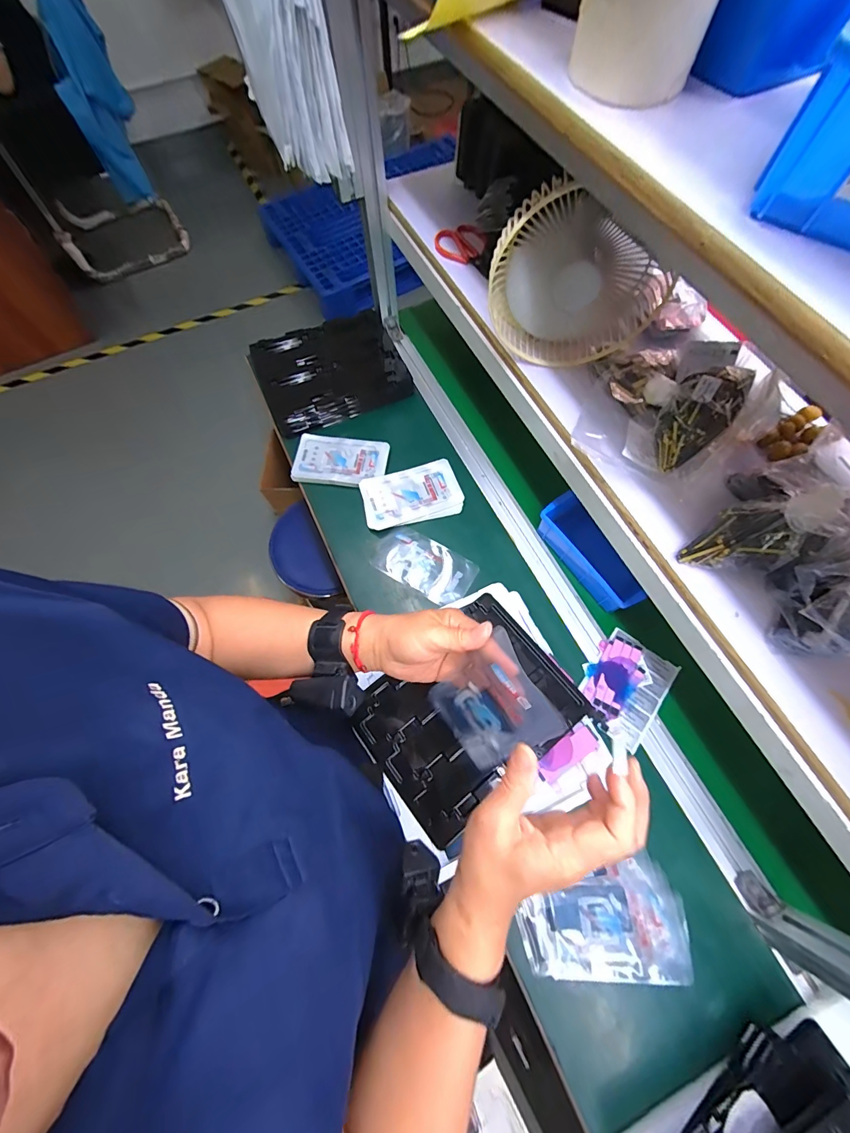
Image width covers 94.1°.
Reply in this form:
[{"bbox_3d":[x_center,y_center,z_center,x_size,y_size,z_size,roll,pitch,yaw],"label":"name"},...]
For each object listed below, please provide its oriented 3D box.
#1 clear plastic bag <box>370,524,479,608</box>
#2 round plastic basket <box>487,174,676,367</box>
[{"bbox_3d":[-0.001,-0.001,0.680,0.167,0.011,0.091,30,75,11],"label":"clear plastic bag"},{"bbox_3d":[0.175,-0.322,0.452,0.193,0.175,0.055,5,69,3],"label":"round plastic basket"}]

